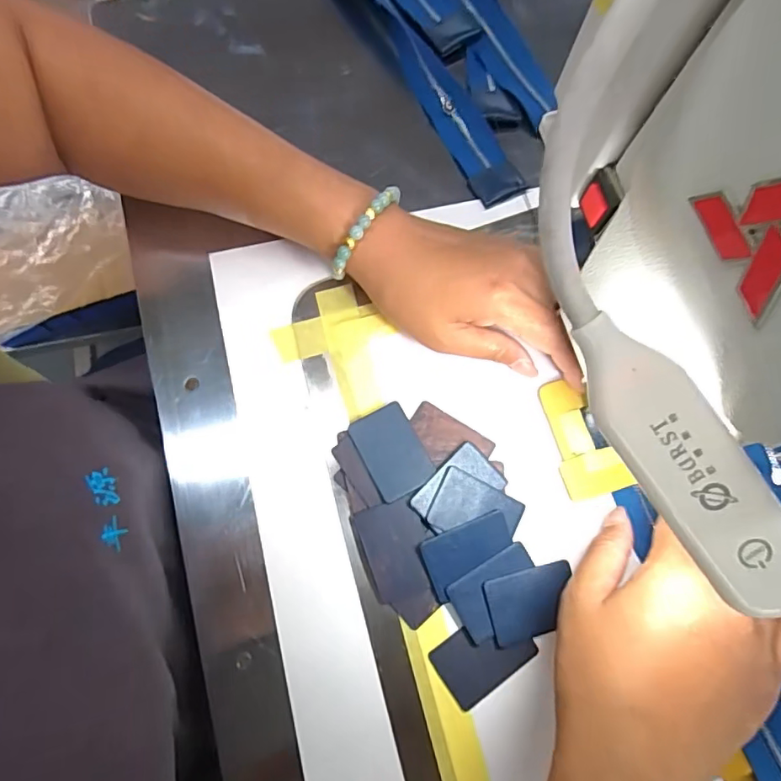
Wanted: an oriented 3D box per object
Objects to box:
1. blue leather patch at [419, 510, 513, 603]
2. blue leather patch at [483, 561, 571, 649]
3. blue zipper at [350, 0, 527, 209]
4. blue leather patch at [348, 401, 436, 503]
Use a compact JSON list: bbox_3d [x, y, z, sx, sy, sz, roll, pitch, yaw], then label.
[{"bbox_3d":[0.045,0.092,0.293,0.051,0.005,0.032,-21,78,-7],"label":"blue leather patch"},{"bbox_3d":[0.078,0.118,0.289,0.049,0.004,0.035,-13,77,-5],"label":"blue leather patch"},{"bbox_3d":[0.021,-0.231,0.375,0.033,0.012,0.235,-29,79,-8],"label":"blue zipper"},{"bbox_3d":[0.001,0.036,0.307,0.036,0.004,0.051,-26,74,-12],"label":"blue leather patch"}]

